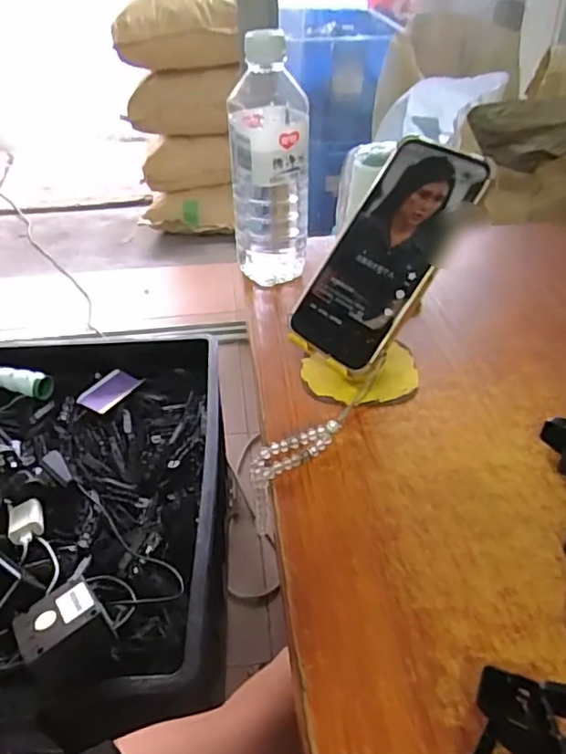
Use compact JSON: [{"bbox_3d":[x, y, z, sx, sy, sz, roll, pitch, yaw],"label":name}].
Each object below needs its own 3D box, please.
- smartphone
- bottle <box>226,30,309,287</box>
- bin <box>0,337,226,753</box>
[{"bbox_3d":[0.073,-0.088,0.417,0.076,0.164,0.010,37,8,38],"label":"smartphone"},{"bbox_3d":[-0.011,-0.178,0.528,0.069,0.210,0.055,-3,39,-2],"label":"bottle"},{"bbox_3d":[-0.308,0.134,0.779,0.433,0.117,0.588,-4,39,-4],"label":"bin"}]

